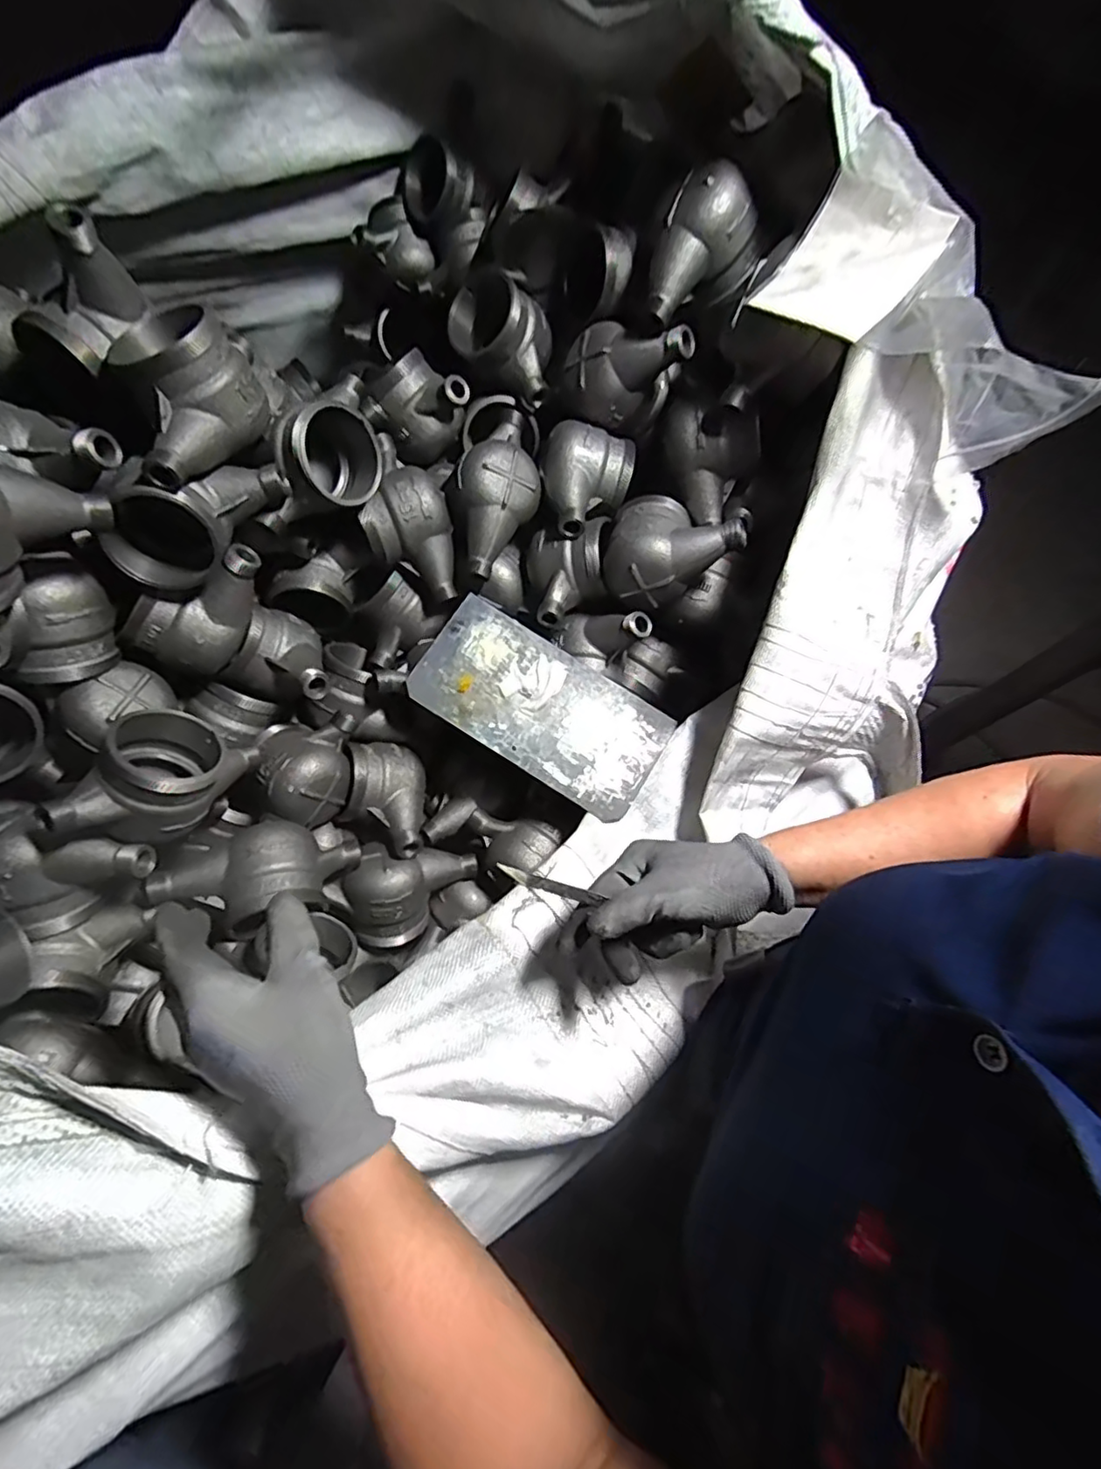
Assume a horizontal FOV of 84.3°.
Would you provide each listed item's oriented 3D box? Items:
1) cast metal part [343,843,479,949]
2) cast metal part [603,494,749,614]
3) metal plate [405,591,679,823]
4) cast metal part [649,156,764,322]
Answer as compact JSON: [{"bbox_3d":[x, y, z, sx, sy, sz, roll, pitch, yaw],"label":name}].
[{"bbox_3d":[-0.146,0.143,0.595,0.086,0.072,0.127,41,72,14],"label":"cast metal part"},{"bbox_3d":[0.110,-0.167,0.559,0.115,0.075,0.091,20,69,6],"label":"cast metal part"},{"bbox_3d":[-0.008,-0.026,0.571,0.232,0.006,0.119,32,77,1],"label":"metal plate"},{"bbox_3d":[0.122,-0.401,0.509,0.106,0.085,0.065,-46,55,28],"label":"cast metal part"}]

